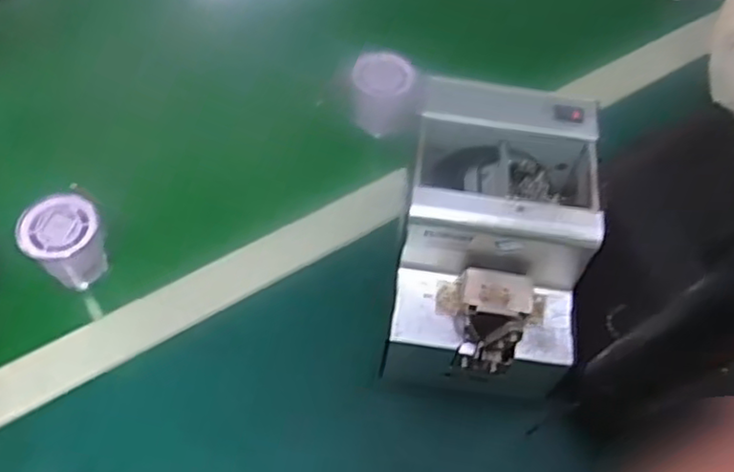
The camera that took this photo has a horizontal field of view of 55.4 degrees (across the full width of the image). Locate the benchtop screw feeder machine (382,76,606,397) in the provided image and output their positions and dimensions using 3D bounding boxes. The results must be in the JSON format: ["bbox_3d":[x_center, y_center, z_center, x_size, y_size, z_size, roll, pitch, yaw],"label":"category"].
[{"bbox_3d":[0.085,-0.004,0.497,0.122,0.121,0.188,8,60,2],"label":"benchtop screw feeder machine"}]

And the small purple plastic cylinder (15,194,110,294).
[{"bbox_3d":[-0.232,0.005,0.544,0.047,0.060,0.055,40,65,19],"label":"small purple plastic cylinder"}]

